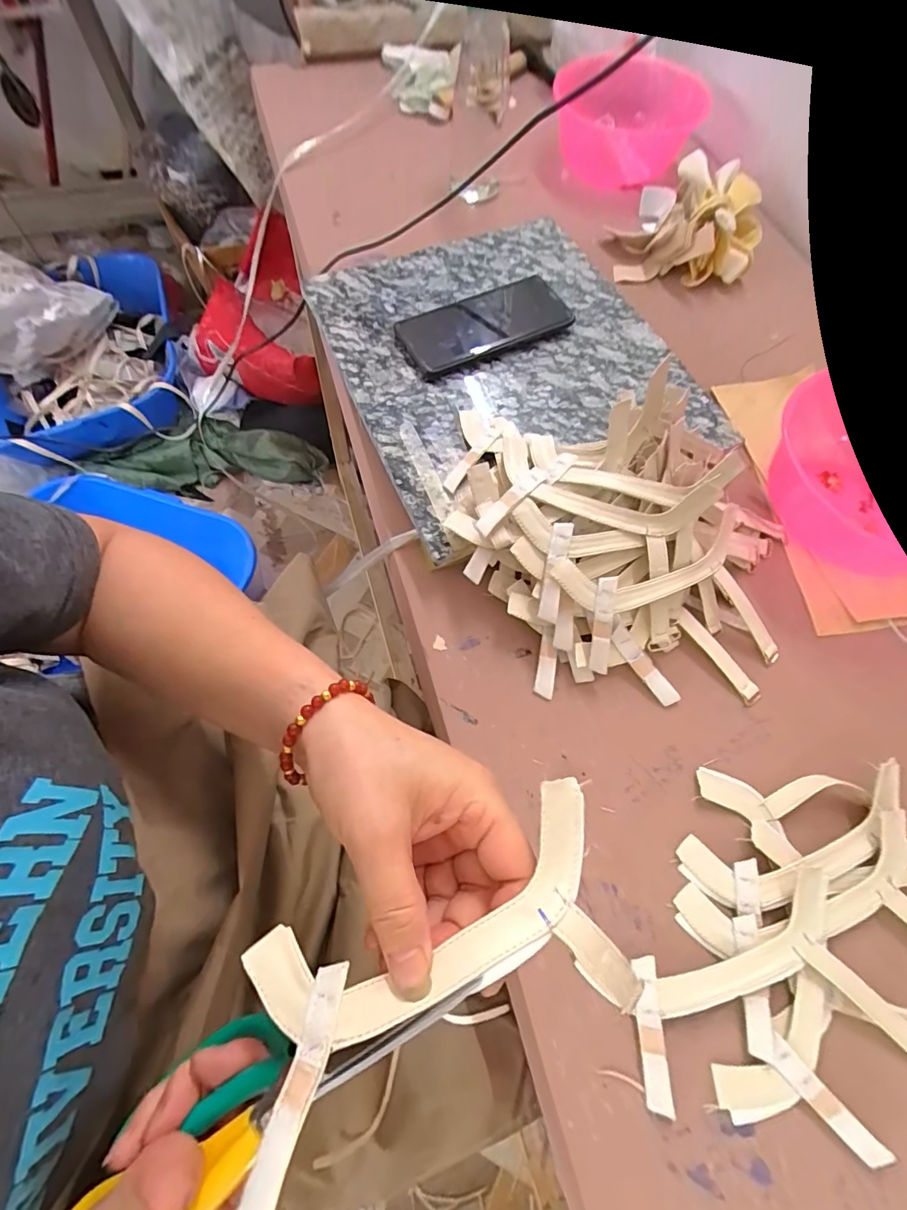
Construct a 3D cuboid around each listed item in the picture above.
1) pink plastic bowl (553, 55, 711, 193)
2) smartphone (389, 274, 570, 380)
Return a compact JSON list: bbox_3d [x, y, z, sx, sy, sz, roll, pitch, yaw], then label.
[{"bbox_3d":[0.215,-0.611,0.634,0.166,0.069,0.133,26,68,10],"label":"pink plastic bowl"},{"bbox_3d":[0.028,-0.268,0.472,0.160,0.014,0.077,-22,68,-10],"label":"smartphone"}]

